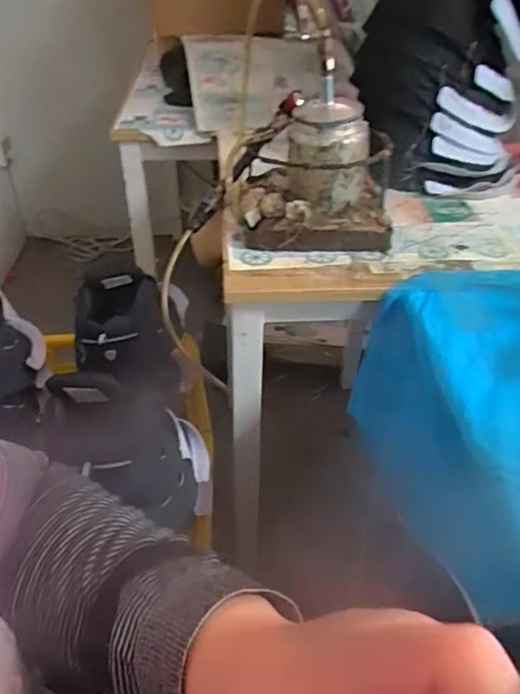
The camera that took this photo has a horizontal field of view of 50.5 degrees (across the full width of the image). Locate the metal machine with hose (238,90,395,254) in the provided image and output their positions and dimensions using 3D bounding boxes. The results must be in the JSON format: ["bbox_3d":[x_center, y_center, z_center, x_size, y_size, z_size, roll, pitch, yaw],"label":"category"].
[{"bbox_3d":[0.070,-0.228,0.725,0.201,0.154,0.166,3,38,1],"label":"metal machine with hose"}]

